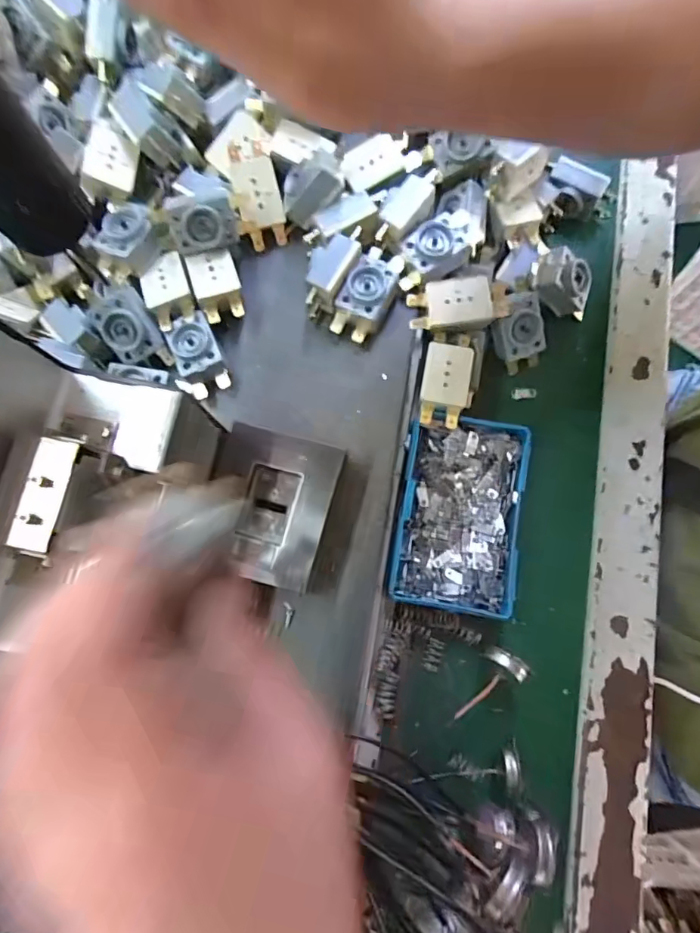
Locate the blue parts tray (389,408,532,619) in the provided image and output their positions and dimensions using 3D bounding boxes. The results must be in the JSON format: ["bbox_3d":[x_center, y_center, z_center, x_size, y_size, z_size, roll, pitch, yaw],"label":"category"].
[{"bbox_3d":[0.067,0.029,0.315,0.070,0.029,0.113,10,78,3],"label":"blue parts tray"}]

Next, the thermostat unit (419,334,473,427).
[{"bbox_3d":[0.059,-0.054,0.311,0.029,0.016,0.058,10,78,3],"label":"thermostat unit"}]

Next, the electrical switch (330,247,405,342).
[{"bbox_3d":[0.011,-0.103,0.313,0.029,0.021,0.054,28,80,7],"label":"electrical switch"}]

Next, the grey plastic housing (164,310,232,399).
[{"bbox_3d":[-0.094,-0.065,0.312,0.030,0.020,0.046,-22,78,-4],"label":"grey plastic housing"}]

